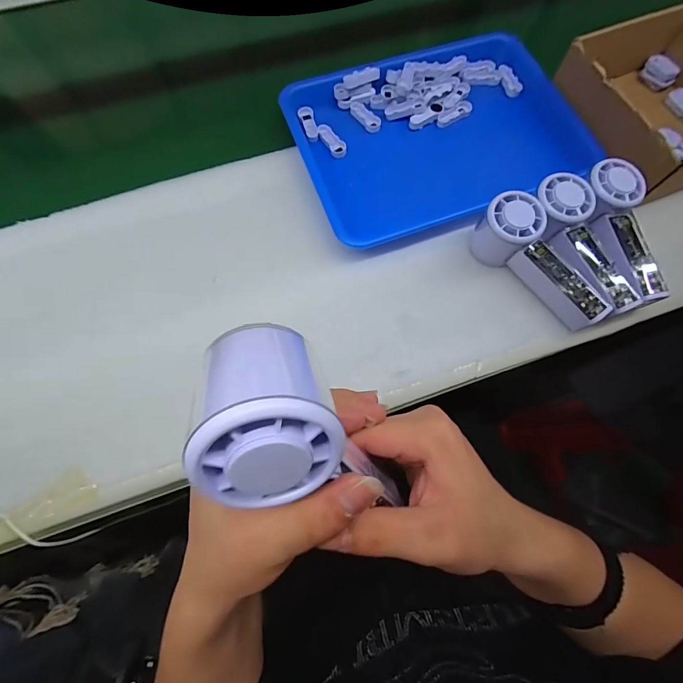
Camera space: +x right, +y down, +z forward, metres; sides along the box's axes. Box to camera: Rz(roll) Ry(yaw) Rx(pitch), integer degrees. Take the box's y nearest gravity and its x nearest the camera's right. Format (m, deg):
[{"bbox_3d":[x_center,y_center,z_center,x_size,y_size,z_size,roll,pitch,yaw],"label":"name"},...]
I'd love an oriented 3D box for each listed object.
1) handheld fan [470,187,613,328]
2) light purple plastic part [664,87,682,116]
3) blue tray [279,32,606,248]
[{"bbox_3d":[0.208,-0.083,0.361,0.052,0.059,0.149,-42,76,-12],"label":"handheld fan"},{"bbox_3d":[0.466,-0.328,0.476,0.021,0.017,0.045,-19,73,-5],"label":"light purple plastic part"},{"bbox_3d":[0.120,-0.263,0.433,0.349,0.031,0.253,-24,73,-7],"label":"blue tray"}]

